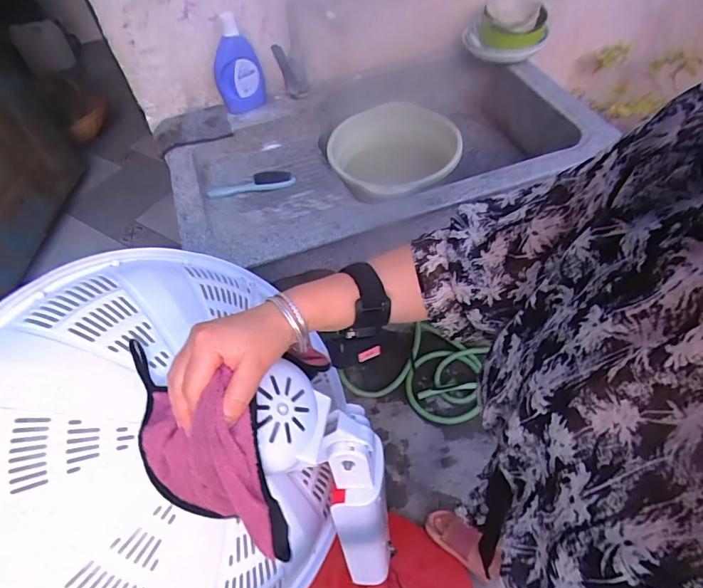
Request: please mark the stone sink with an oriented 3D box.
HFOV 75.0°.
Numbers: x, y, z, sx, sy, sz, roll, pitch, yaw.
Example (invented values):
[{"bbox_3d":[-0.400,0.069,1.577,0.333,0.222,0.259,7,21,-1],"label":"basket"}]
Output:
[{"bbox_3d":[0.051,-0.279,1.009,0.836,0.202,0.508,-20,50,-8],"label":"stone sink"}]

